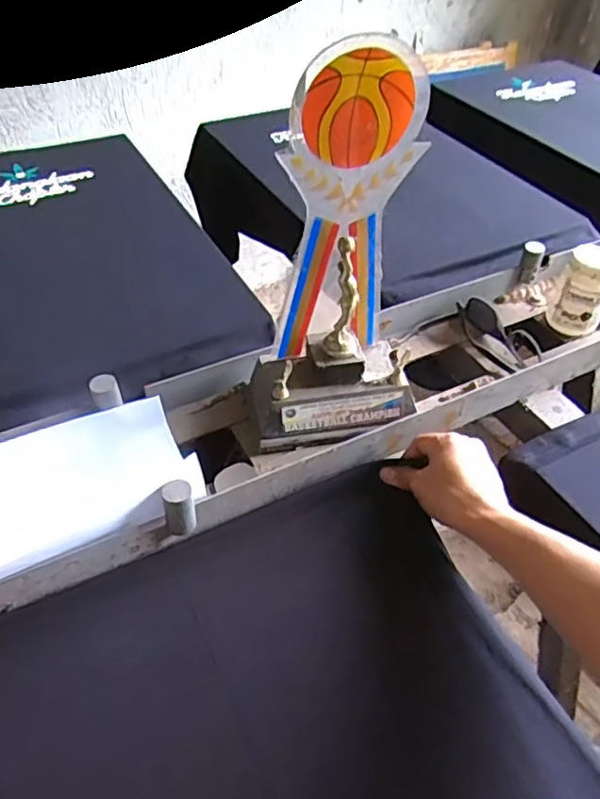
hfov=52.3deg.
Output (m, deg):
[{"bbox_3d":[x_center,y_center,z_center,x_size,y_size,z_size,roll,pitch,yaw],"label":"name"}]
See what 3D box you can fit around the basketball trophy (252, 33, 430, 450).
[{"bbox_3d":[0.037,-0.109,0.534,0.152,0.331,0.088,-8,46,-10],"label":"basketball trophy"}]

